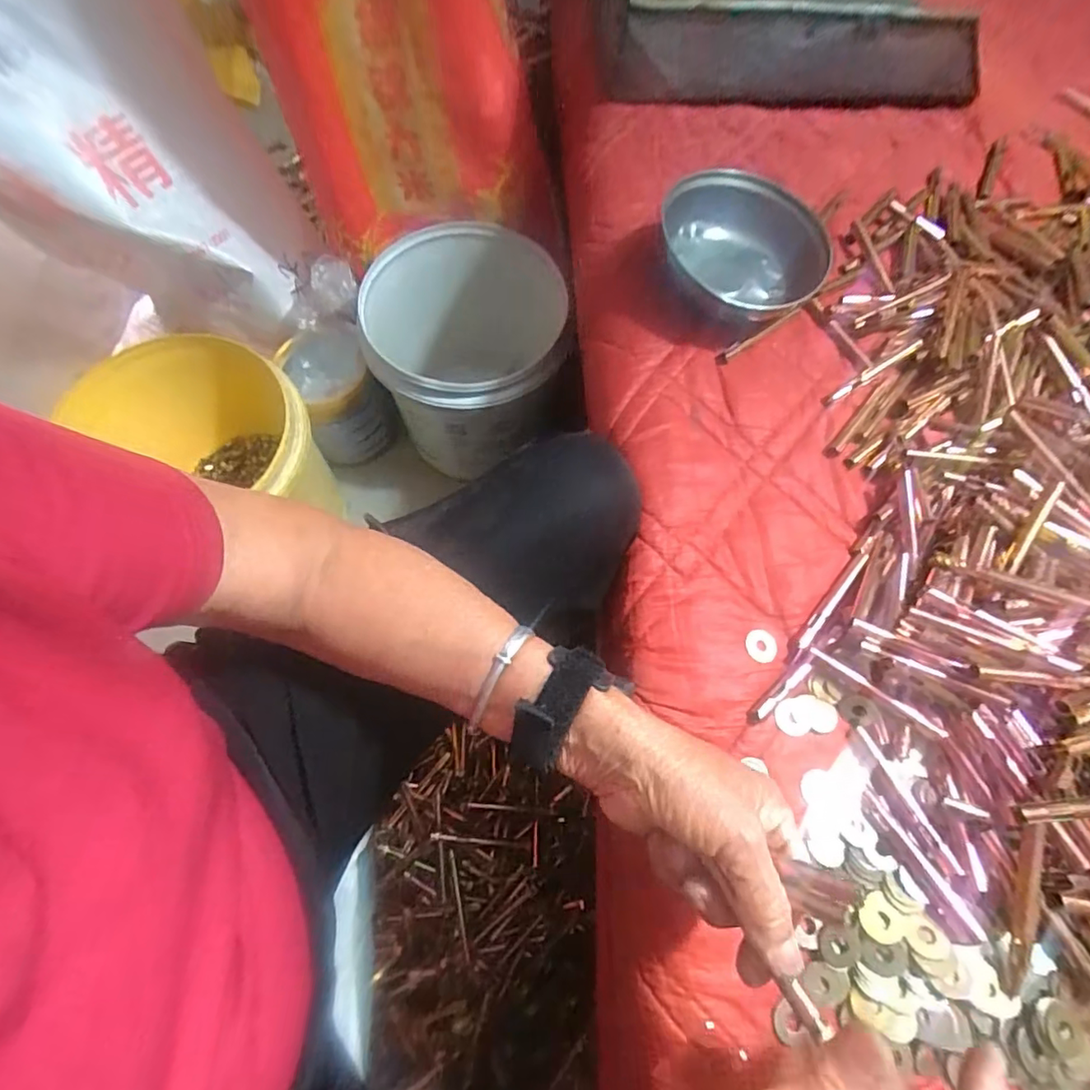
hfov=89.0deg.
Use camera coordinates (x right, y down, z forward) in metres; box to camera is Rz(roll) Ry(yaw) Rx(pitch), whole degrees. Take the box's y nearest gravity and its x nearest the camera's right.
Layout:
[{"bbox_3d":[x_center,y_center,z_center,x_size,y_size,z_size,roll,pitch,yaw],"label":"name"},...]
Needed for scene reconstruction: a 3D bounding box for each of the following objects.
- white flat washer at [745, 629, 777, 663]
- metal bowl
[{"bbox_3d":[0.146,0.068,0.374,0.022,0.004,0.022,1,68,-2],"label":"white flat washer"},{"bbox_3d":[0.163,-0.239,0.458,0.140,0.065,0.149,9,68,-1],"label":"metal bowl"}]

